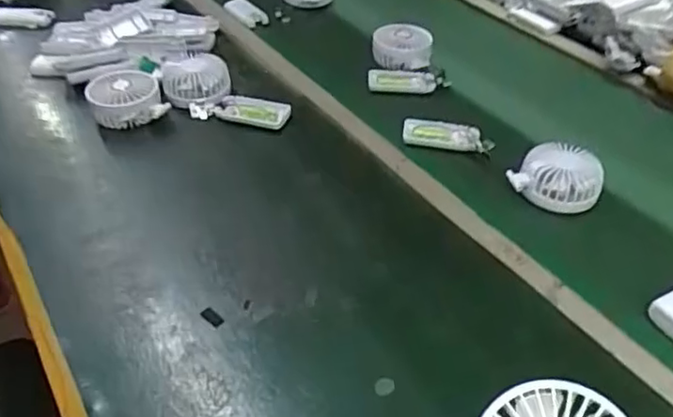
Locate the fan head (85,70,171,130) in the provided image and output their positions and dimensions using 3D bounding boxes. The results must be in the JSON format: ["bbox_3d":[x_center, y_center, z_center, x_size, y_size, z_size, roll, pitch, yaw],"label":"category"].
[{"bbox_3d":[-0.268,-0.144,0.775,0.087,0.048,0.088,-1,42,1],"label":"fan head"}]

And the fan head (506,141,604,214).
[{"bbox_3d":[0.252,-0.035,0.693,0.090,0.044,0.081,29,80,20],"label":"fan head"}]

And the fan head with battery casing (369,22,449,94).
[{"bbox_3d":[0.099,-0.216,0.898,0.110,0.057,0.134,0,41,-5],"label":"fan head with battery casing"}]

